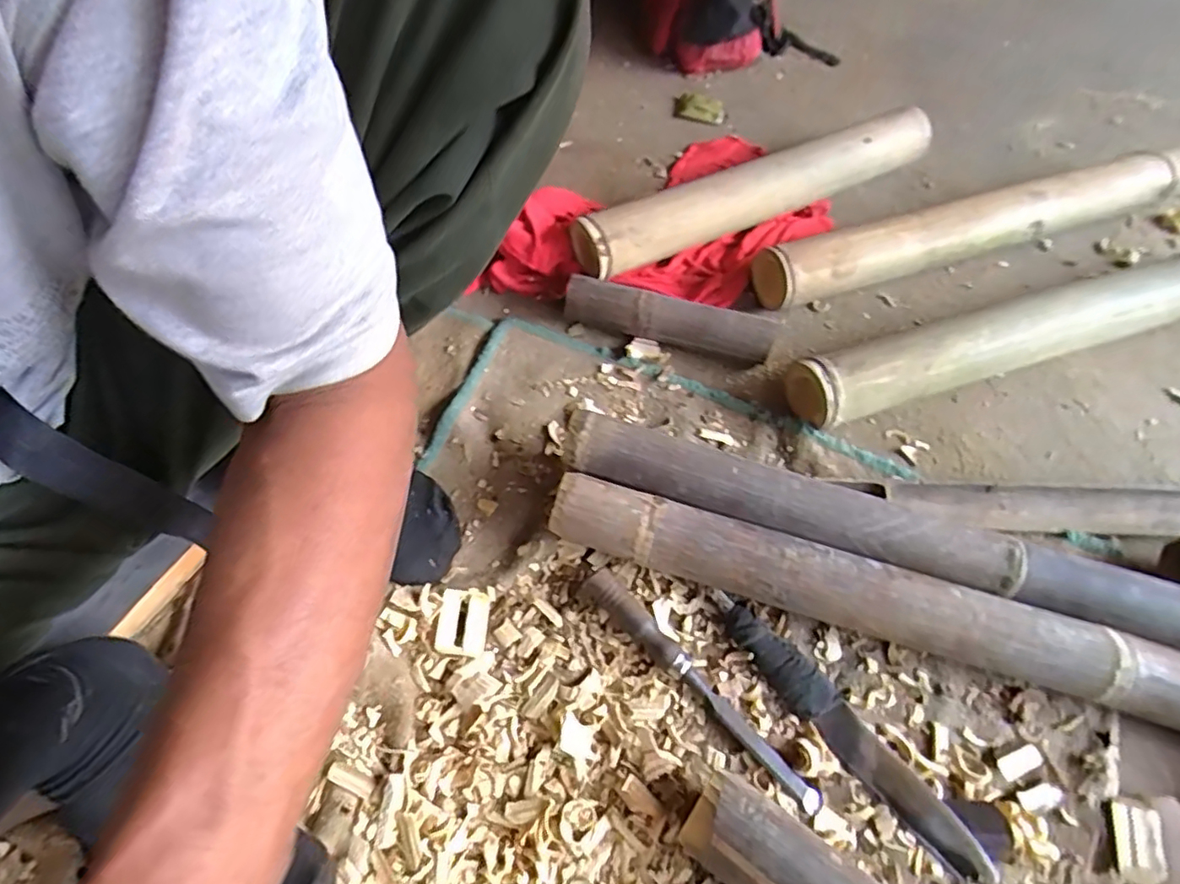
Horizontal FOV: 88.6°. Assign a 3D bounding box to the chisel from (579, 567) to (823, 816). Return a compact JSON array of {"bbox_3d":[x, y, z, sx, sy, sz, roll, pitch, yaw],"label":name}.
[{"bbox_3d":[0.087,0.199,0.496,0.025,0.024,0.244,-40,69,-22],"label":"chisel"}]

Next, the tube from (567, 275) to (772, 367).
[{"bbox_3d":[0.088,-0.134,0.671,0.226,0.050,0.043,14,61,6],"label":"tube"}]

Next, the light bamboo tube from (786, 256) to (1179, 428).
[{"bbox_3d":[0.496,-0.125,0.666,0.597,0.076,0.077,-15,62,-10],"label":"light bamboo tube"}]

